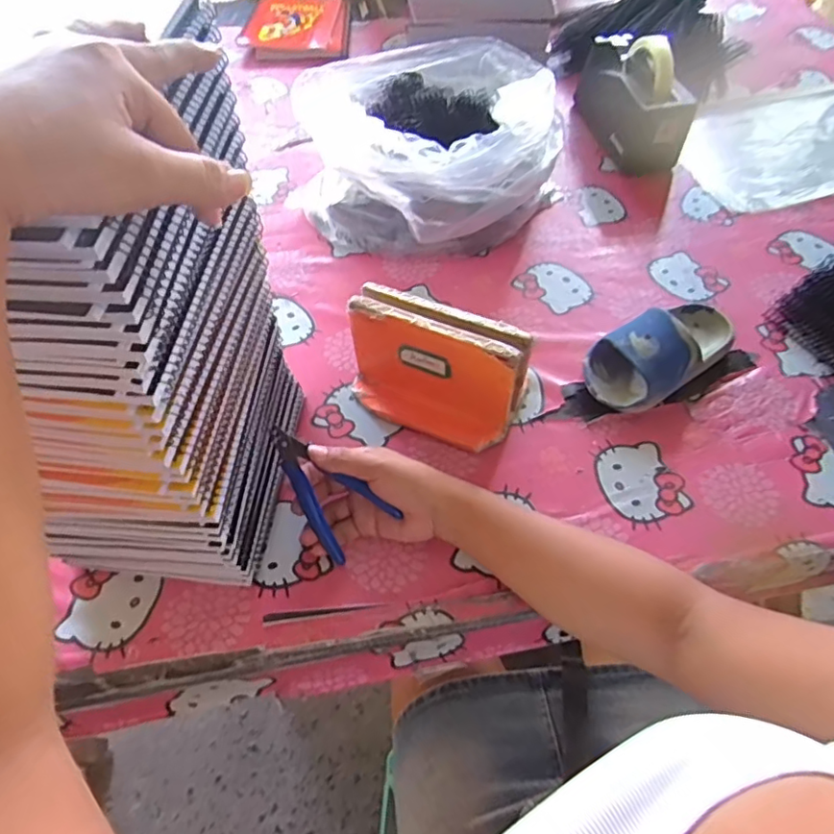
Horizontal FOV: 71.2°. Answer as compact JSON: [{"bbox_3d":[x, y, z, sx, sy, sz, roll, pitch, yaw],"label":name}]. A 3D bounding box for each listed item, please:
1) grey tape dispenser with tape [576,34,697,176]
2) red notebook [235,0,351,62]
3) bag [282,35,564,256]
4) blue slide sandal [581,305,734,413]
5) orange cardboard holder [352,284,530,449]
[{"bbox_3d":[0.286,-0.432,0.788,0.070,0.125,0.217,-13,56,-9],"label":"grey tape dispenser with tape"},{"bbox_3d":[-0.212,-0.692,1.029,0.182,0.030,0.219,-2,55,-1],"label":"red notebook"},{"bbox_3d":[0.023,-0.312,0.691,0.290,0.152,0.274,-29,60,-19],"label":"bag"},{"bbox_3d":[0.246,-0.069,0.577,0.174,0.059,0.084,-26,58,-17],"label":"blue slide sandal"},{"bbox_3d":[0.015,-0.043,0.528,0.158,0.108,0.069,19,57,13],"label":"orange cardboard holder"}]

